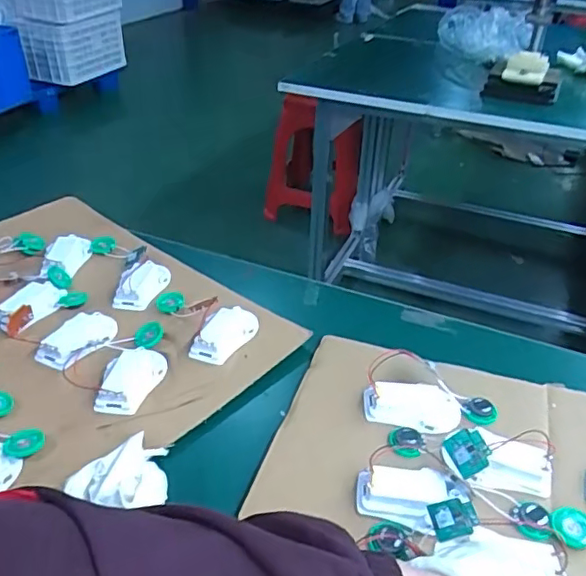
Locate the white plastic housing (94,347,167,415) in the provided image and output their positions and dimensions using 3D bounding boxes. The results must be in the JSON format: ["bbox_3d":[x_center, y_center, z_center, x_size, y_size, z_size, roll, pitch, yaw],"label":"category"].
[{"bbox_3d":[-0.143,0.077,0.511,0.049,0.017,0.076,6,39,3],"label":"white plastic housing"}]

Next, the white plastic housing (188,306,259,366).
[{"bbox_3d":[-0.066,0.043,0.564,0.045,0.016,0.072,19,42,18],"label":"white plastic housing"}]

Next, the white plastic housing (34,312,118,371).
[{"bbox_3d":[-0.205,0.047,0.557,0.052,0.016,0.076,17,41,15],"label":"white plastic housing"}]

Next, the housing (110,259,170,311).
[{"bbox_3d":[-0.165,-0.004,0.623,0.042,0.017,0.069,13,40,11],"label":"housing"}]

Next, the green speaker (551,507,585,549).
[{"bbox_3d":[0.196,0.167,0.401,0.029,0.004,0.026,5,53,9],"label":"green speaker"}]

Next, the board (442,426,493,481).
[{"bbox_3d":[0.131,0.122,0.427,0.028,0.004,0.031,-37,57,16],"label":"board"}]

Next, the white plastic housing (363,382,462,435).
[{"bbox_3d":[0.102,0.099,0.487,0.080,0.017,0.040,4,39,-1],"label":"white plastic housing"}]

